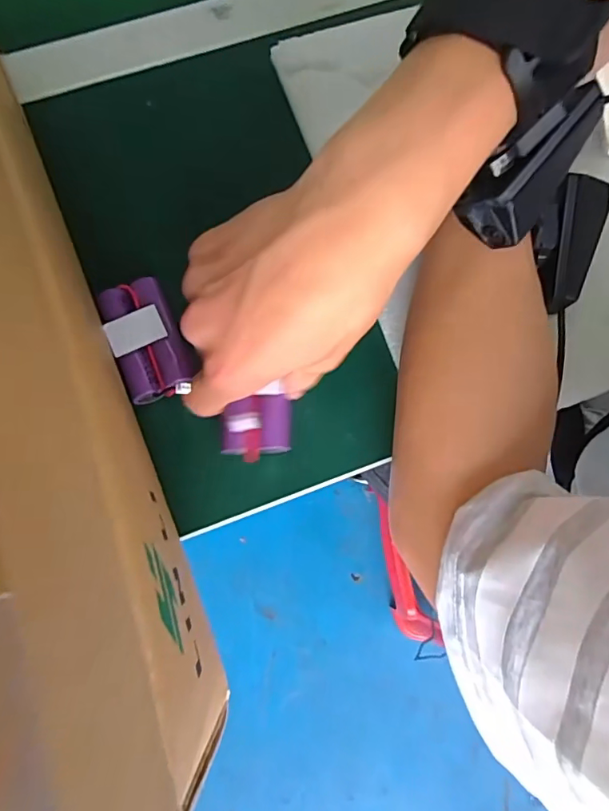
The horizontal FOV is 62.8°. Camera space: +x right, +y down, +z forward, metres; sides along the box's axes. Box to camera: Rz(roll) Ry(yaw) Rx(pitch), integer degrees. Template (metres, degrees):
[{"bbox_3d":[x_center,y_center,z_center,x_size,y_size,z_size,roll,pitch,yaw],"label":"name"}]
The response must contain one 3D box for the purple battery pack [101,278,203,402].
[{"bbox_3d":[-0.087,-0.036,0.281,0.038,0.020,0.069,-23,78,-6],"label":"purple battery pack"}]

